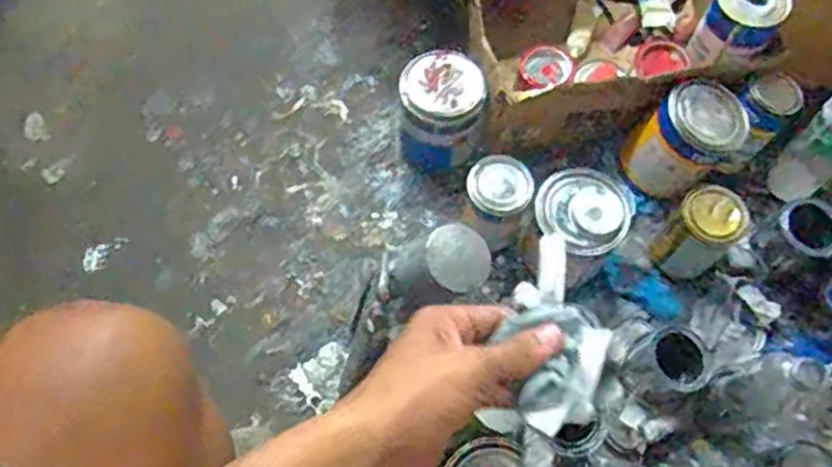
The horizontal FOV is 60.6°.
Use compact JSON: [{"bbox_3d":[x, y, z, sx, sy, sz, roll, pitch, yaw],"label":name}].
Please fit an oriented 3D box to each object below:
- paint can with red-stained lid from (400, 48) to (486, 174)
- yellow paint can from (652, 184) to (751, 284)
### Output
[{"bbox_3d":[0.033,-0.148,0.909,0.106,0.131,0.107,4,67,-1],"label":"paint can with red-stained lid"},{"bbox_3d":[0.341,0.000,0.854,0.072,0.120,0.074,1,67,-2],"label":"yellow paint can"}]

